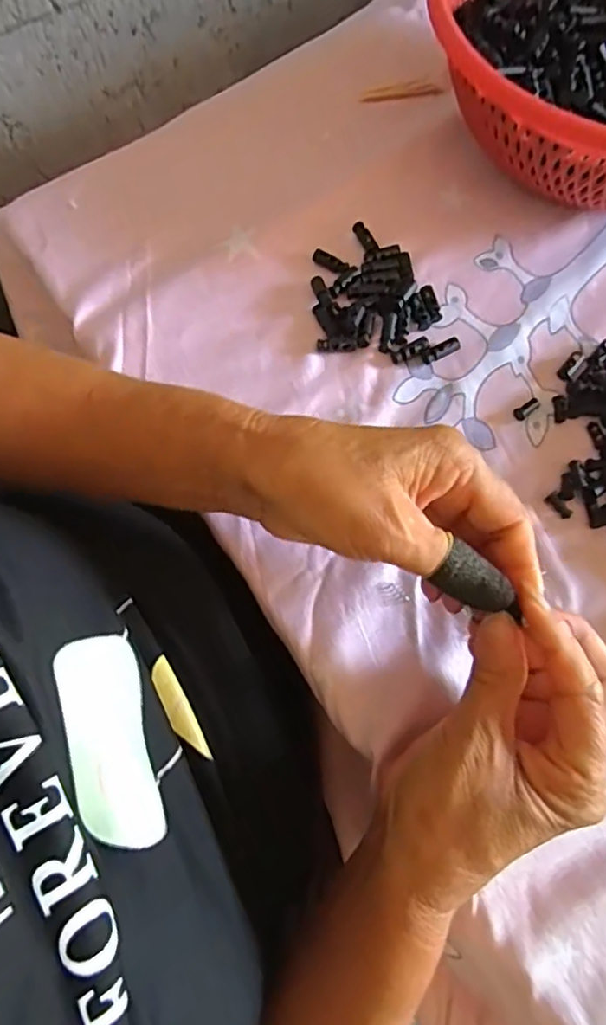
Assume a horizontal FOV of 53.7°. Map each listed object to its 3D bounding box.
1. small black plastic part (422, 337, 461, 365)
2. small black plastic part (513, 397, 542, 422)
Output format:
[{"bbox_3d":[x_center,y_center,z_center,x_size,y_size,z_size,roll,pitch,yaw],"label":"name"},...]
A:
[{"bbox_3d":[0.088,-0.103,0.380,0.026,0.005,0.009,-25,72,-8],"label":"small black plastic part"},{"bbox_3d":[0.137,-0.063,0.364,0.019,0.004,0.008,-31,73,-10],"label":"small black plastic part"}]

